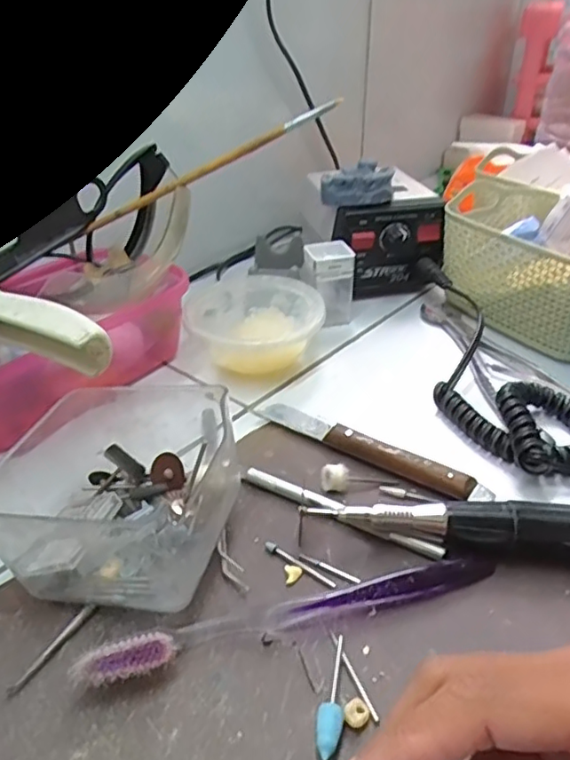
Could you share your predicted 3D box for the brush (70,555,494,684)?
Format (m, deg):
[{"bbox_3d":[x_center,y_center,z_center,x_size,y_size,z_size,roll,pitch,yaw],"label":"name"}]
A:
[{"bbox_3d":[0.009,0.101,0.266,0.188,0.018,0.018,-11,35,-15],"label":"brush"}]

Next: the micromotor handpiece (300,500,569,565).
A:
[{"bbox_3d":[0.113,0.074,0.296,0.195,0.027,0.027,4,34,7],"label":"micromotor handpiece"}]

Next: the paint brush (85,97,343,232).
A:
[{"bbox_3d":[-0.050,-0.149,0.418,0.195,0.008,0.011,-26,38,1],"label":"paint brush"}]

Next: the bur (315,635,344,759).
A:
[{"bbox_3d":[0.020,0.125,0.239,0.010,0.010,0.050,7,34,12],"label":"bur"}]

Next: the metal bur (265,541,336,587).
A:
[{"bbox_3d":[0.007,0.090,0.295,0.041,0.004,0.004,21,40,27],"label":"metal bur"}]

